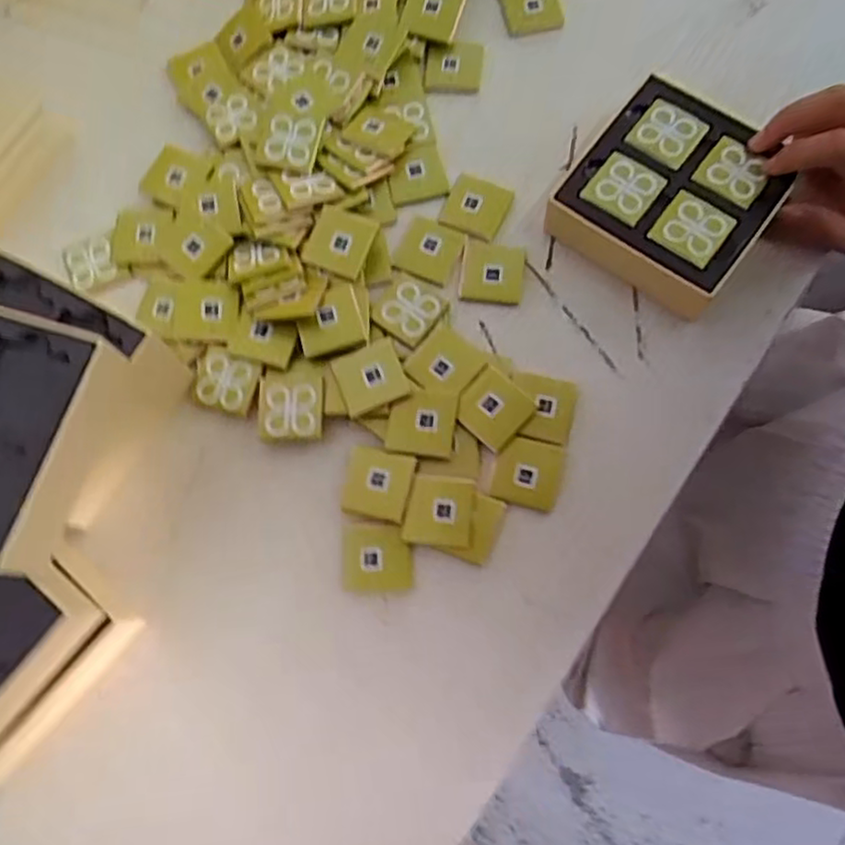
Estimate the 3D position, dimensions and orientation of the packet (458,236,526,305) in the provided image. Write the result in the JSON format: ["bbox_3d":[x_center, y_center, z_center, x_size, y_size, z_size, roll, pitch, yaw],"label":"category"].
[{"bbox_3d":[0.042,-0.091,0.409,0.037,0.004,0.039,6,76,3],"label":"packet"}]

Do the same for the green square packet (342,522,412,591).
[{"bbox_3d":[-0.024,0.071,0.364,0.037,0.004,0.035,-1,76,2],"label":"green square packet"}]

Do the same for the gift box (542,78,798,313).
[{"bbox_3d":[0.140,-0.128,0.396,0.103,0.030,0.115,37,80,10],"label":"gift box"}]

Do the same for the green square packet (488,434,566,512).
[{"bbox_3d":[0.057,0.027,0.373,0.035,0.004,0.036,12,77,5],"label":"green square packet"}]

